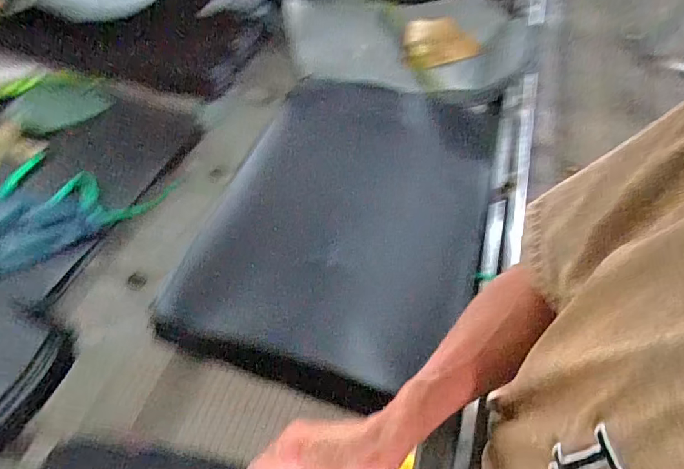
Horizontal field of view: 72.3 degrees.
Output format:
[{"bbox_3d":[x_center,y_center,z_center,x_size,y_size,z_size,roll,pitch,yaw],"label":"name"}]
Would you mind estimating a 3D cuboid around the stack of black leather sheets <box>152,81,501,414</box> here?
[{"bbox_3d":[0.026,-0.045,0.664,0.356,0.041,0.528,22,64,-7],"label":"stack of black leather sheets"}]

